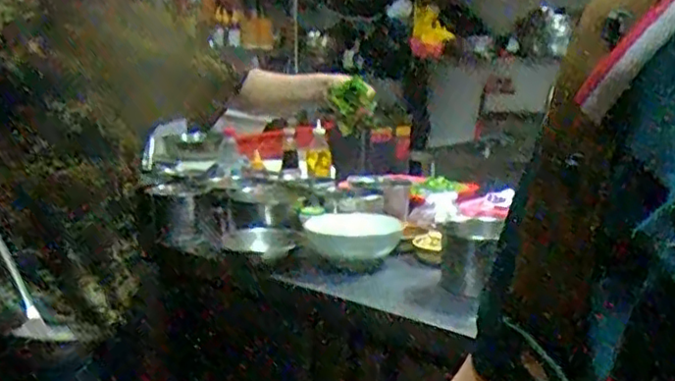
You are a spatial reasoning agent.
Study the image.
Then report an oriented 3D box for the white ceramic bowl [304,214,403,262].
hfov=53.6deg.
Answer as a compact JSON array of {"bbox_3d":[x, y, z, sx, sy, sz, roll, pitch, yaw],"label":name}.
[{"bbox_3d":[0.034,0.093,1.412,0.199,0.062,0.195,1,10,1],"label":"white ceramic bowl"}]

